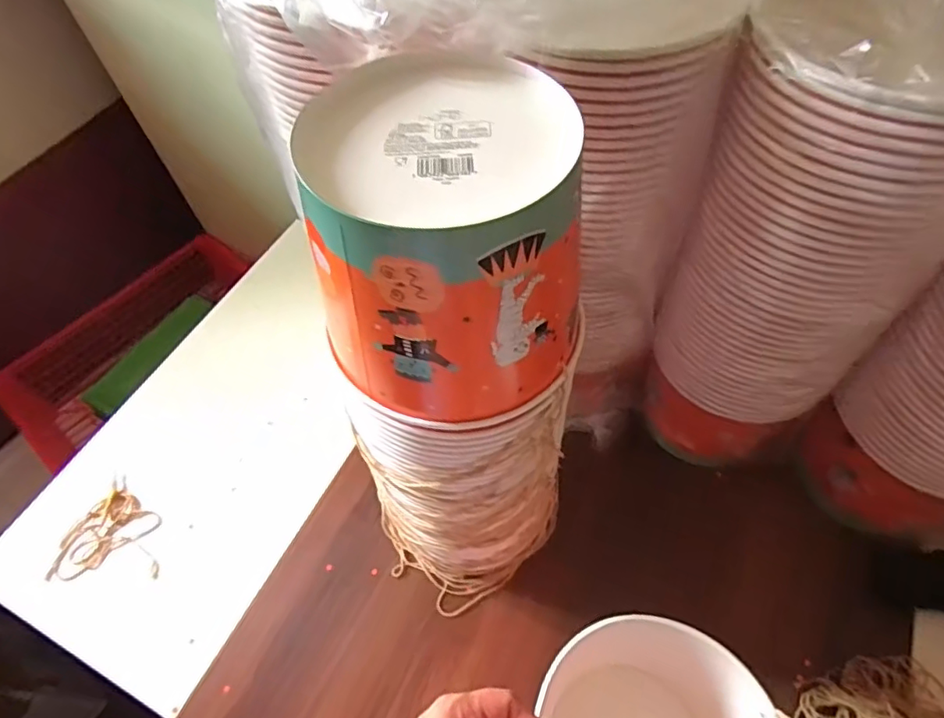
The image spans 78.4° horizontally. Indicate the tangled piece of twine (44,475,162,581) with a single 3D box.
[{"bbox_3d":[-0.369,0.174,0.600,0.102,0.005,0.101,-6,57,1],"label":"tangled piece of twine"}]

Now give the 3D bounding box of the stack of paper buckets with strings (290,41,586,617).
[{"bbox_3d":[-0.012,0.038,0.433,0.145,0.438,0.160,-16,57,-8],"label":"stack of paper buckets with strings"}]

